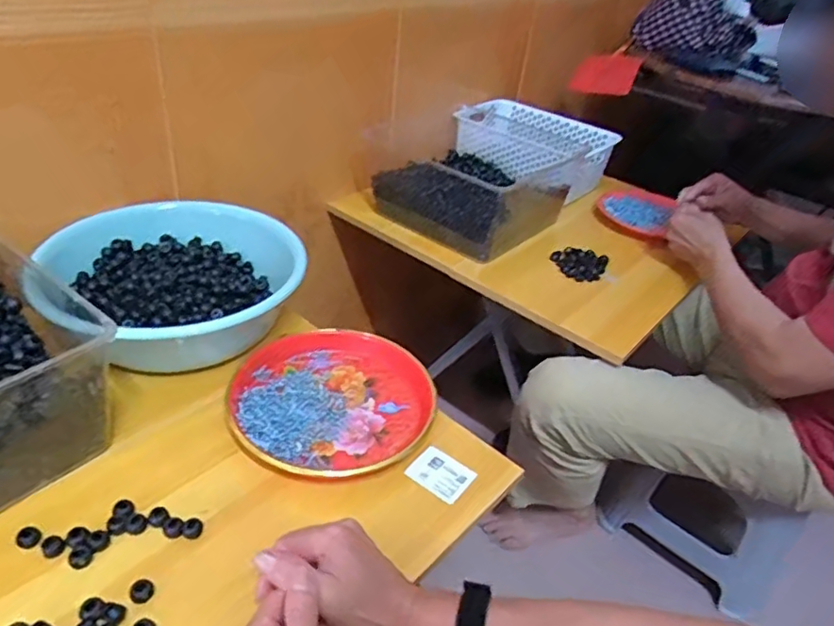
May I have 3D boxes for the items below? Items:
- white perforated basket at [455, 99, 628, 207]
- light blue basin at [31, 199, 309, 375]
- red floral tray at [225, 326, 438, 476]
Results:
[{"bbox_3d":[0.239,-0.349,1.226,0.316,0.099,0.216,32,42,30],"label":"white perforated basket"},{"bbox_3d":[-0.281,-0.052,0.740,0.244,0.096,0.246,5,35,-4],"label":"light blue basin"},{"bbox_3d":[-0.097,0.093,0.652,0.219,0.039,0.211,27,40,16],"label":"red floral tray"}]

